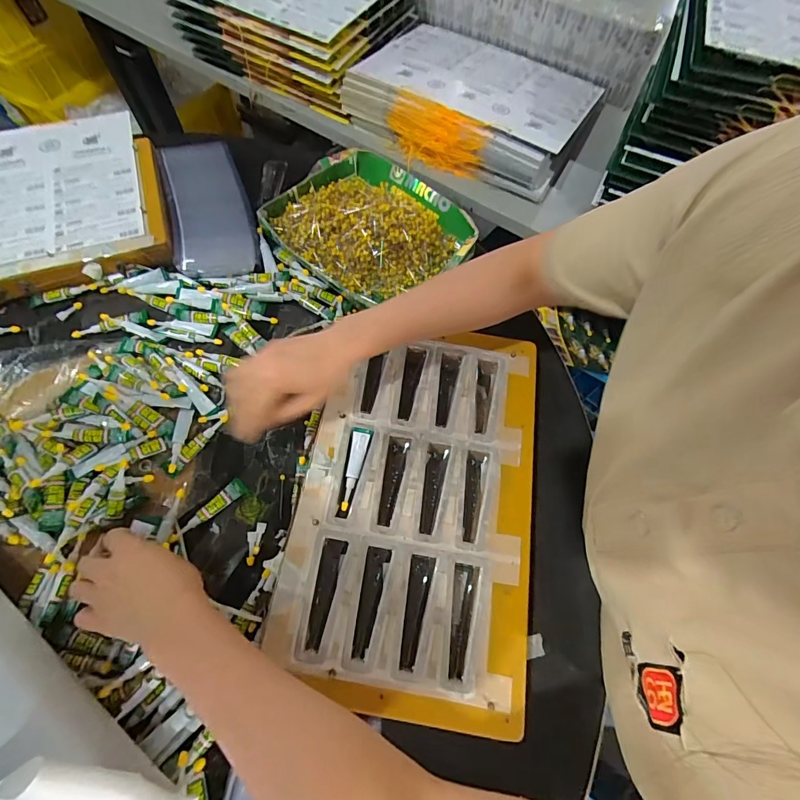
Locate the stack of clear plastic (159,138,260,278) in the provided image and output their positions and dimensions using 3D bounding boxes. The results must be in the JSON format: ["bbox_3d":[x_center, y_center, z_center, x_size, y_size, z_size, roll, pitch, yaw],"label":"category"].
[{"bbox_3d":[-0.270,-0.274,0.569,0.103,0.031,0.238,-15,67,-10],"label":"stack of clear plastic"}]

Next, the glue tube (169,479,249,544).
[{"bbox_3d":[-0.197,0.114,0.416,0.083,0.009,0.018,-40,73,-18],"label":"glue tube"}]

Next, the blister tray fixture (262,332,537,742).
[{"bbox_3d":[0.019,0.090,0.410,0.221,0.022,0.367,10,64,1],"label":"blister tray fixture"}]

